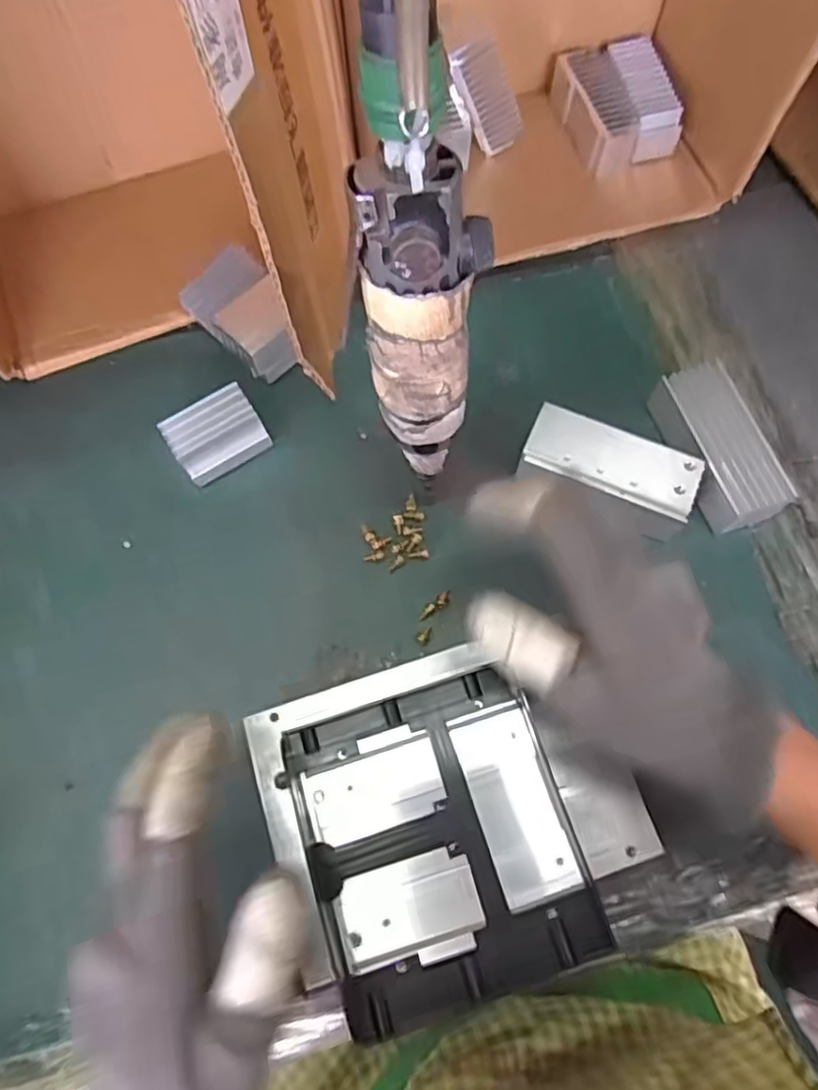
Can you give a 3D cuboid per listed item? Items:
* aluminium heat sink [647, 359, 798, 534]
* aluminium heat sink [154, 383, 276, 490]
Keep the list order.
[{"bbox_3d":[0.189,-0.059,0.403,0.046,0.034,0.102,-19,71,-6],"label":"aluminium heat sink"},{"bbox_3d":[-0.119,-0.068,0.411,0.055,0.034,0.036,-34,73,-11],"label":"aluminium heat sink"}]

